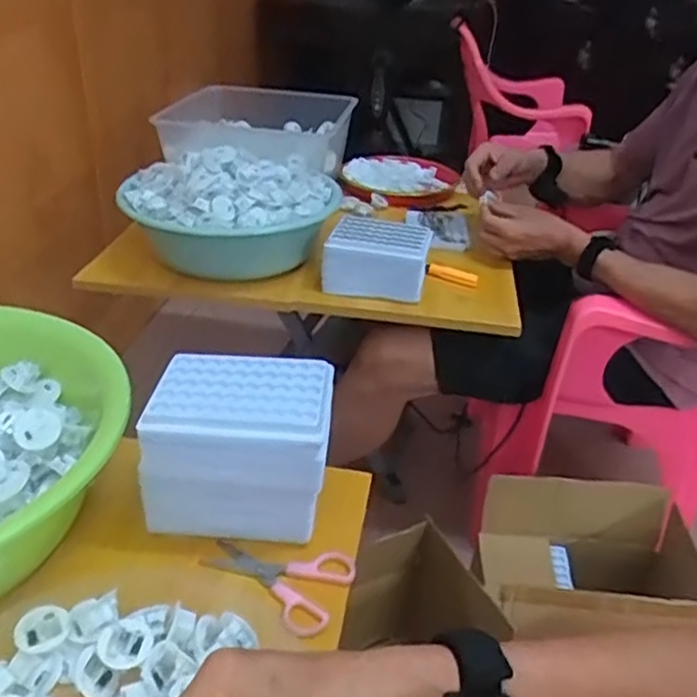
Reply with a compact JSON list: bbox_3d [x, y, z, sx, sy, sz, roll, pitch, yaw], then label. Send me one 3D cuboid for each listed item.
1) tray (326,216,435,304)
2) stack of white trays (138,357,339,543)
[{"bbox_3d":[0.038,-0.116,0.900,0.130,0.084,0.079,9,32,9],"label":"tray"},{"bbox_3d":[-0.083,0.082,0.539,0.130,0.128,0.087,4,32,0],"label":"stack of white trays"}]

